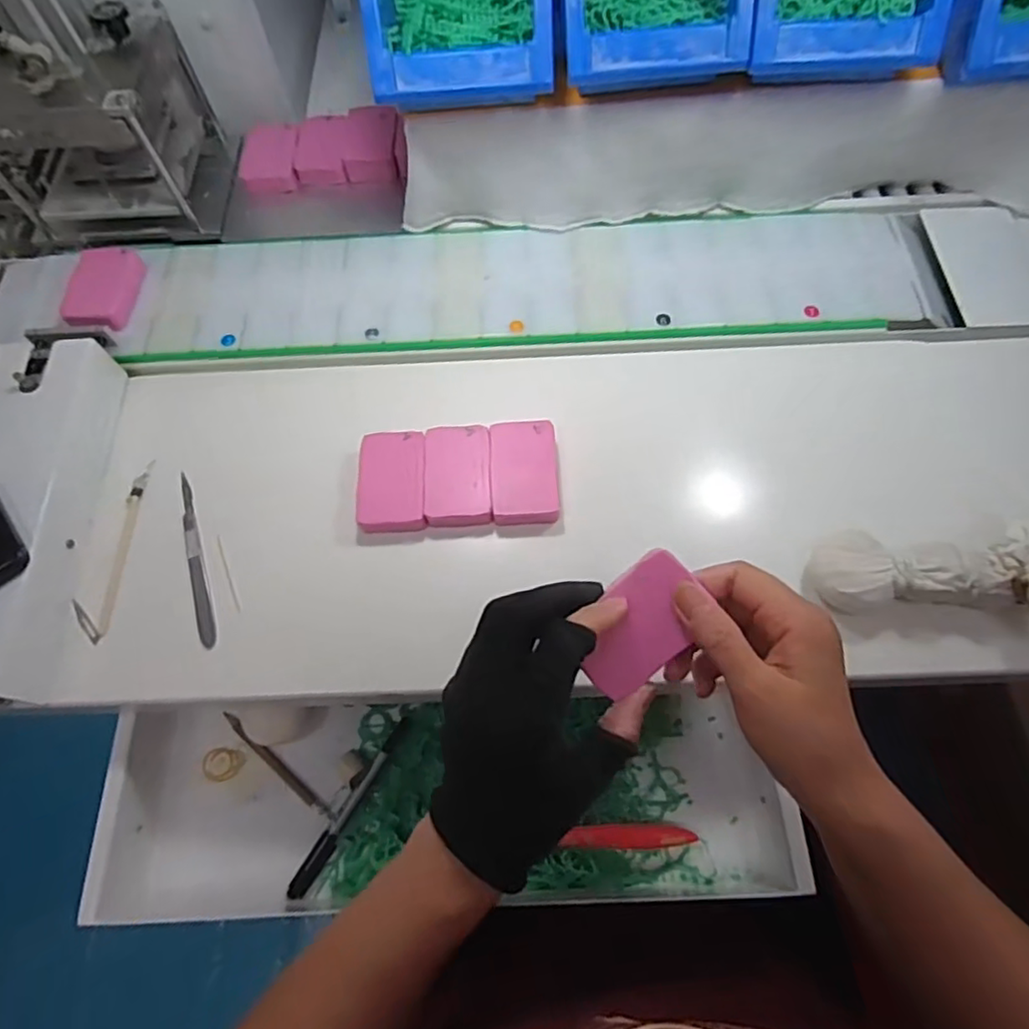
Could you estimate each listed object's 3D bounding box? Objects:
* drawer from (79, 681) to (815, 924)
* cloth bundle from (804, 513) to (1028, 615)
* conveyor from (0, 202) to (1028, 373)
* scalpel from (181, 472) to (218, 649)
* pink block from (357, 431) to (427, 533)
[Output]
[{"bbox_3d":[-0.045,0.196,0.446,0.447,0.071,0.175,-3,65,1],"label":"drawer"},{"bbox_3d":[0.266,0.037,0.384,0.162,0.045,0.069,-4,64,14],"label":"cloth bundle"},{"bbox_3d":[0.006,-0.188,0.527,0.866,0.030,0.136,-3,65,1],"label":"conveyor"},{"bbox_3d":[-0.219,0.029,0.437,0.012,0.004,0.130,-18,66,-6],"label":"scalpel"},{"bbox_3d":[-0.084,-0.021,0.448,0.046,0.022,0.072,-4,65,0],"label":"pink block"}]

